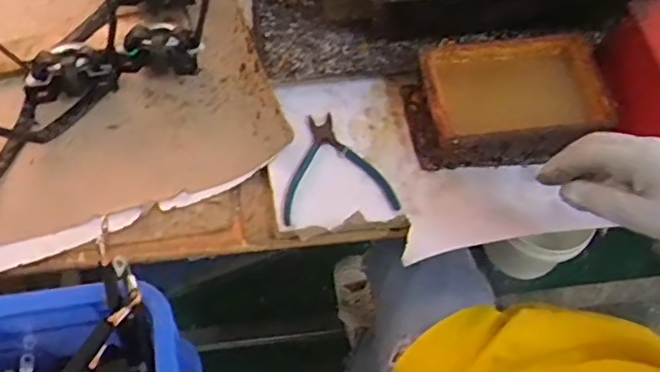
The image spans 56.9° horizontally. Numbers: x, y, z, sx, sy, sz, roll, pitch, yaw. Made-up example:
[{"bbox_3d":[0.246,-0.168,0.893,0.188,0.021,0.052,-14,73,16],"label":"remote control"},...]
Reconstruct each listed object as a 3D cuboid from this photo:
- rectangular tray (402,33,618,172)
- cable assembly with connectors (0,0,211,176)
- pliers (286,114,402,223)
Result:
[{"bbox_3d":[0.200,-0.097,0.700,0.211,0.075,0.136,-7,62,-7],"label":"rectangular tray"},{"bbox_3d":[-0.285,-0.185,0.678,0.432,0.203,0.201,-34,69,-19],"label":"cable assembly with connectors"},{"bbox_3d":[0.010,-0.024,0.690,0.127,0.016,0.133,-2,62,-4],"label":"pliers"}]

